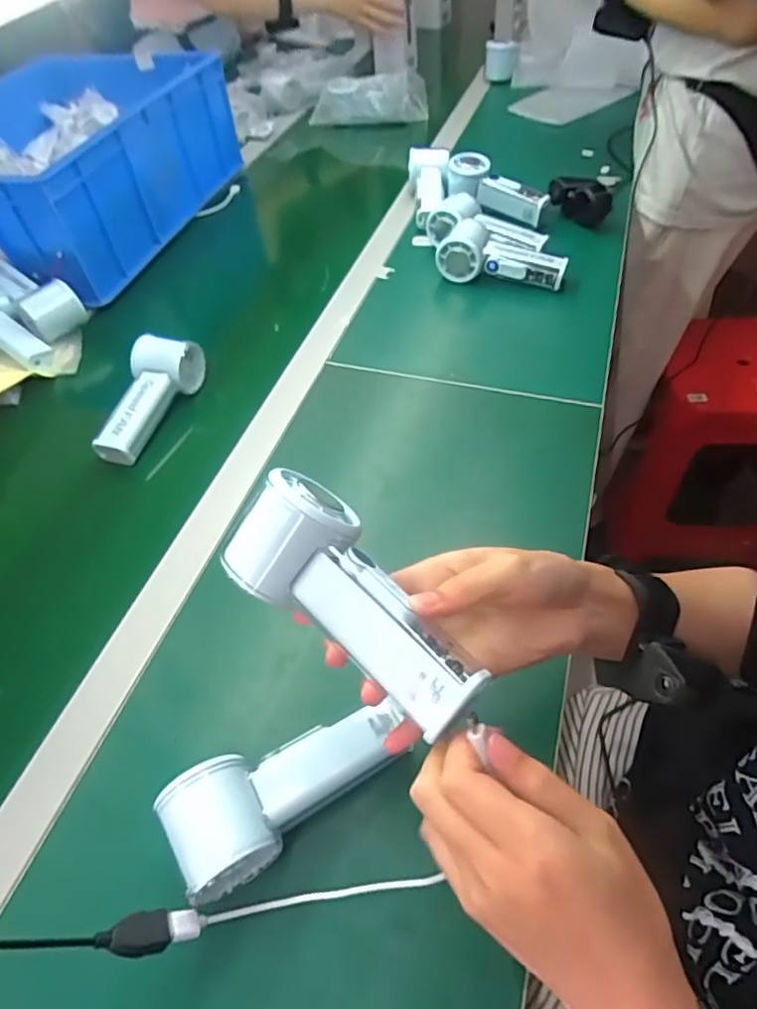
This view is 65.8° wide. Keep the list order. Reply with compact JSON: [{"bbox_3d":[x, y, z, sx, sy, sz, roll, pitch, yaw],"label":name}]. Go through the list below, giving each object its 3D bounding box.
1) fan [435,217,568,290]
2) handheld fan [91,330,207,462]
[{"bbox_3d":[0.153,-0.302,0.719,0.152,0.049,0.062,20,55,14],"label":"fan"},{"bbox_3d":[-0.241,-0.114,0.596,0.063,0.041,0.146,17,54,12],"label":"handheld fan"}]

